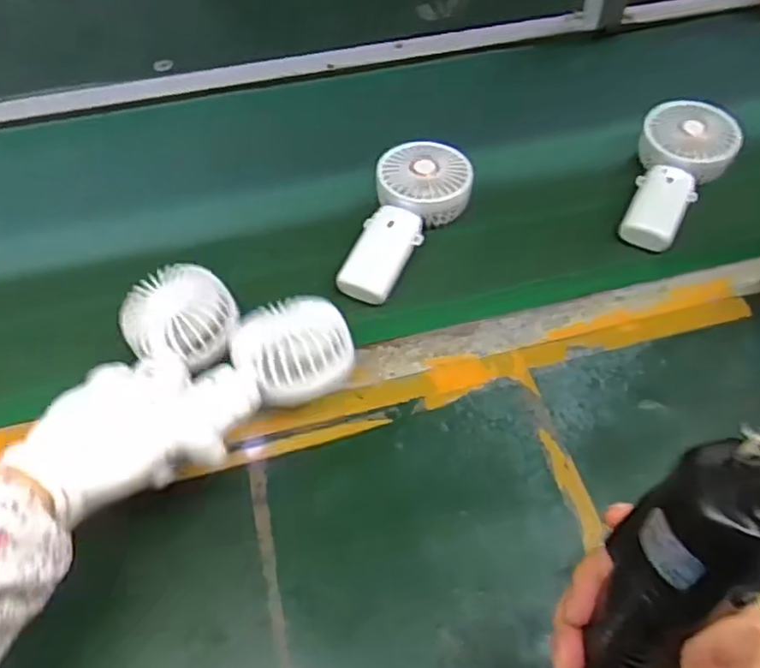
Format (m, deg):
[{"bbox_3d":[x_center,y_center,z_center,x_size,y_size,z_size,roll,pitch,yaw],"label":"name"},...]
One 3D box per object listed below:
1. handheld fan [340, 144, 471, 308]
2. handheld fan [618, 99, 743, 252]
[{"bbox_3d":[0.029,-0.105,0.599,0.090,0.043,0.176,12,54,10],"label":"handheld fan"},{"bbox_3d":[0.287,-0.157,0.624,0.082,0.041,0.173,21,73,16],"label":"handheld fan"}]

